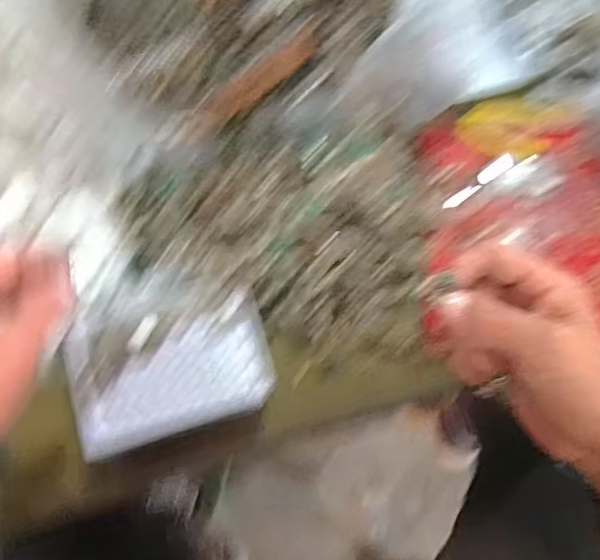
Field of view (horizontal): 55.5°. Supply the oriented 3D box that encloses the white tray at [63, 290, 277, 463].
[{"bbox_3d":[-0.093,0.068,0.418,0.141,0.024,0.090,-14,69,-4],"label":"white tray"}]

